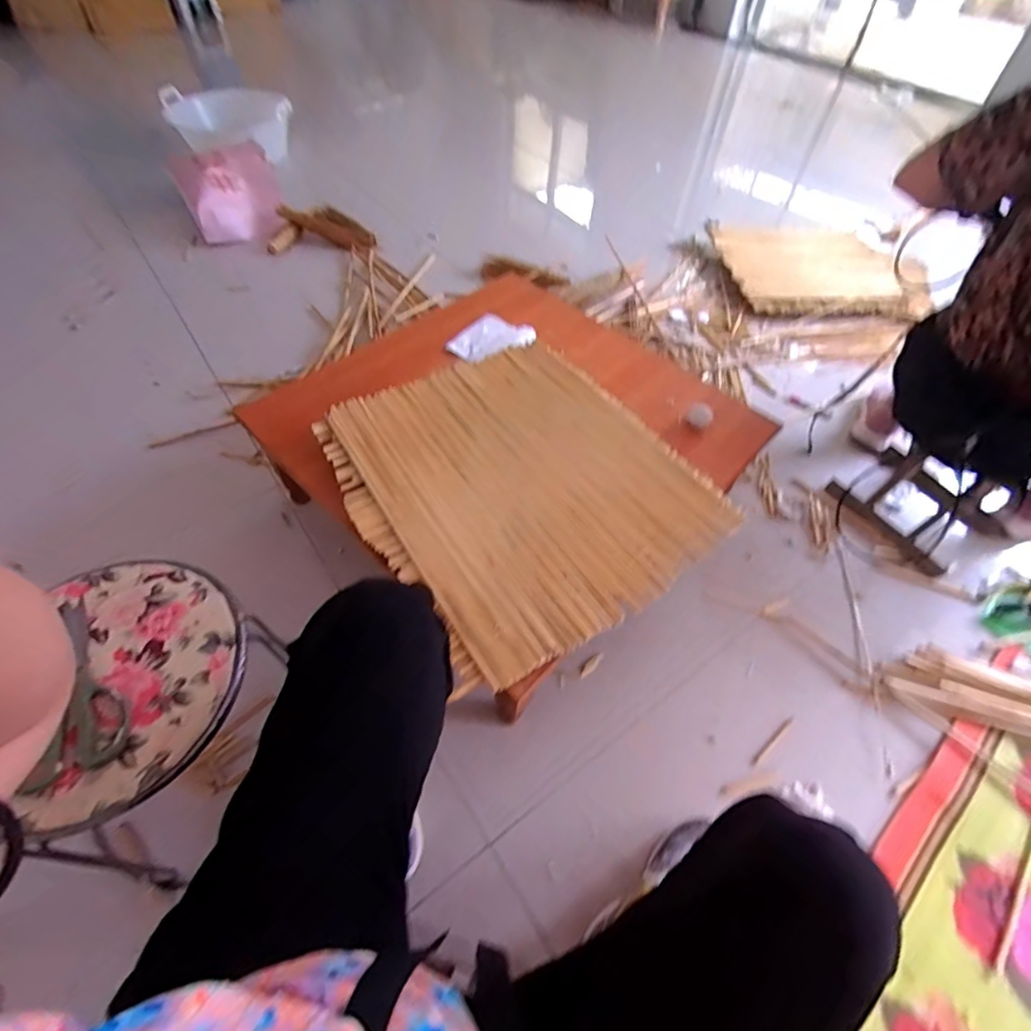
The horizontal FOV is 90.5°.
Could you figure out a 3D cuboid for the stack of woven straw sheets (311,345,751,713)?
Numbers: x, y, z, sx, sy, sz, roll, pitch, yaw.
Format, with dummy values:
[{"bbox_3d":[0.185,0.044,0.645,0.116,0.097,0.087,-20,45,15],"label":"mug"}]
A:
[{"bbox_3d":[0.004,-0.066,0.791,0.477,0.041,0.541,-26,59,-20],"label":"stack of woven straw sheets"}]

